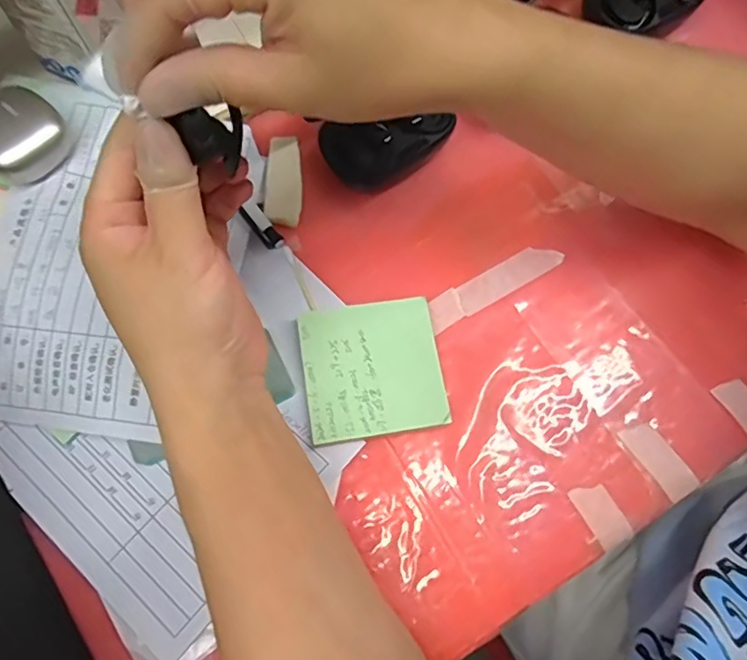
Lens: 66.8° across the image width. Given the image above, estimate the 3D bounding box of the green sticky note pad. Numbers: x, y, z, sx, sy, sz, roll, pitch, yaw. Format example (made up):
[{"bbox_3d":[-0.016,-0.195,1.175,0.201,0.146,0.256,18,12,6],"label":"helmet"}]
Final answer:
[{"bbox_3d":[0.000,0.021,0.323,0.076,0.012,0.076,-9,73,-4],"label":"green sticky note pad"}]

